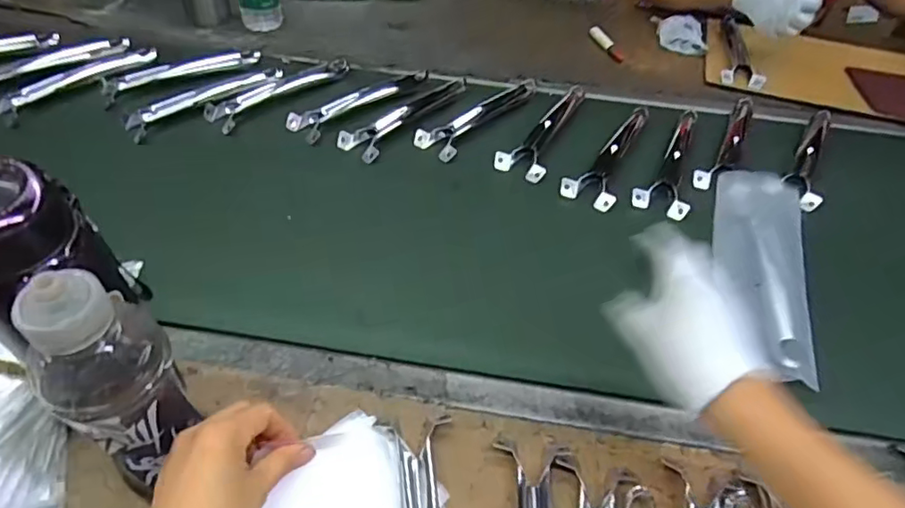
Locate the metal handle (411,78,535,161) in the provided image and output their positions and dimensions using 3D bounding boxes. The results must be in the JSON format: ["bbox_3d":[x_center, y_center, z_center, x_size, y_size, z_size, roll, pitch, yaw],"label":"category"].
[{"bbox_3d":[0.048,-0.203,0.787,0.059,0.021,0.237,34,54,24],"label":"metal handle"}]

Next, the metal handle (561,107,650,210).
[{"bbox_3d":[0.203,-0.141,0.748,0.064,0.016,0.225,21,50,14],"label":"metal handle"}]

